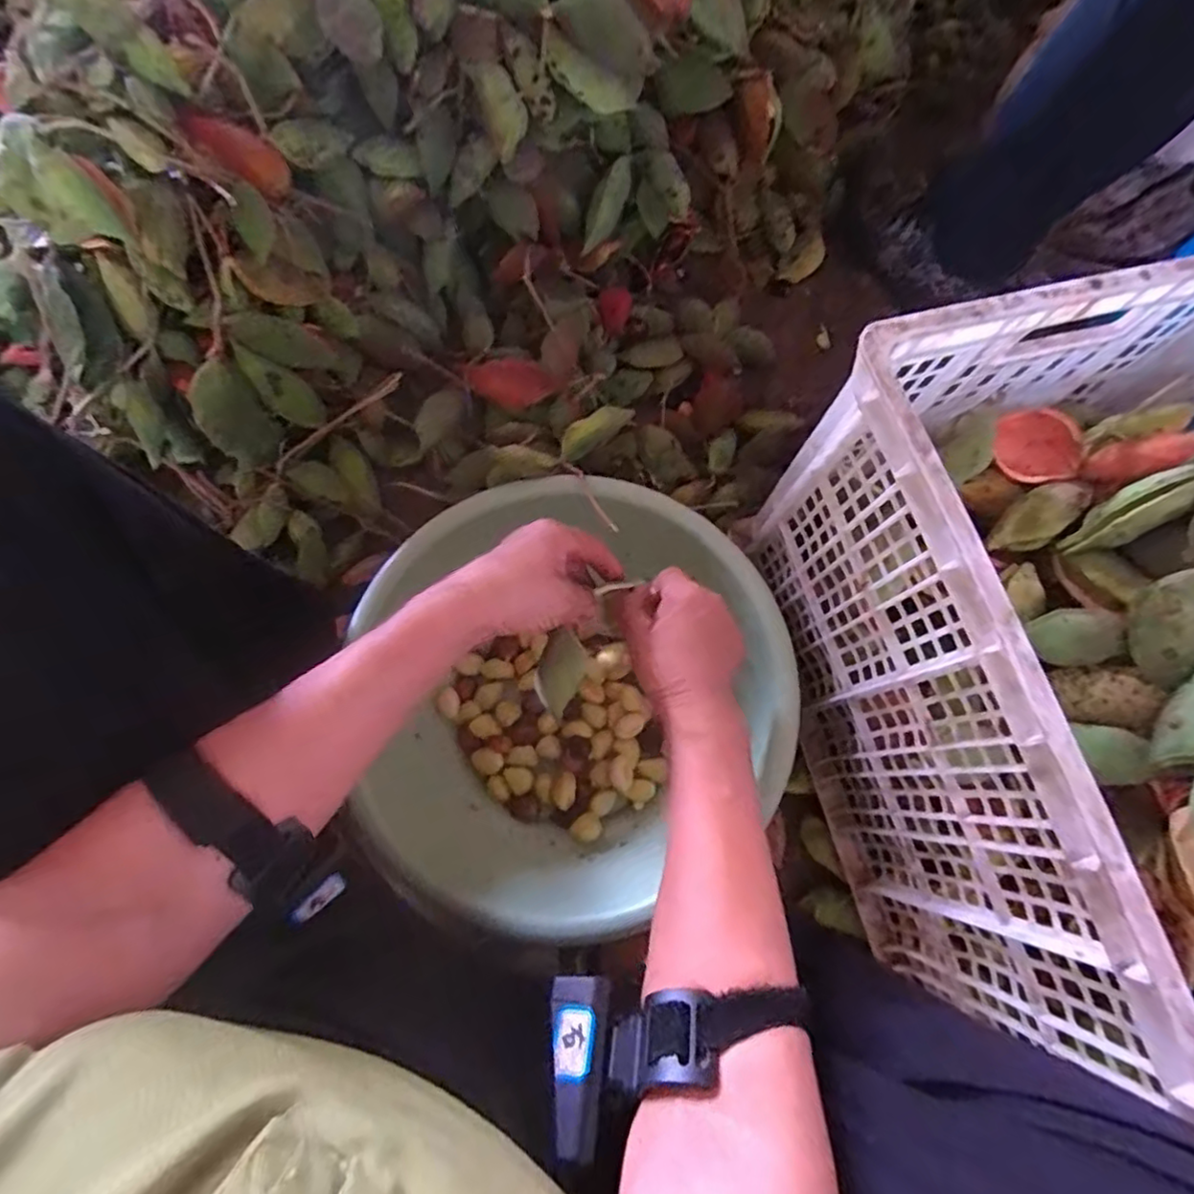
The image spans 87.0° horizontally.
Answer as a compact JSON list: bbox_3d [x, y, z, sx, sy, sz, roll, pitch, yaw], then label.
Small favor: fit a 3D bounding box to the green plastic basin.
[{"bbox_3d":[-0.011,0.084,0.566,0.336,0.117,0.353,0,74,0],"label":"green plastic basin"}]

